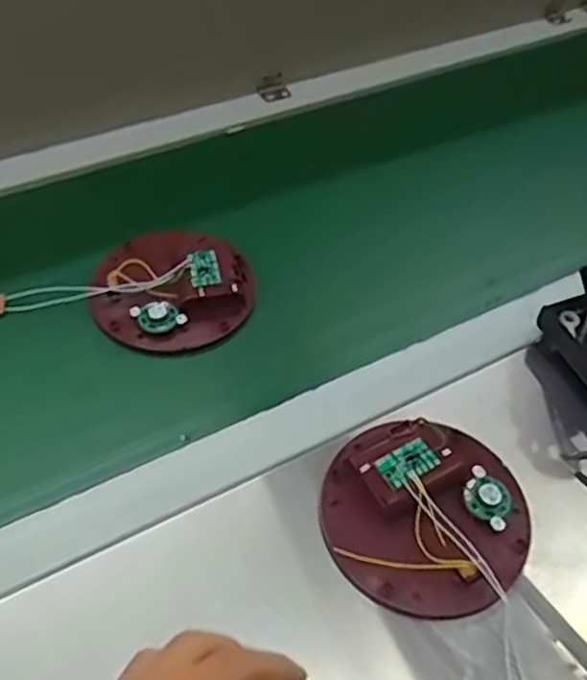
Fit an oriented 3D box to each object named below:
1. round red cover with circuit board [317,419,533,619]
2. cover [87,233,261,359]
[{"bbox_3d":[0.079,0.101,0.414,0.118,0.026,0.112,2,49,-2],"label":"round red cover with circuit board"},{"bbox_3d":[-0.095,-0.043,0.528,0.111,0.025,0.124,-34,59,-28],"label":"cover"}]

